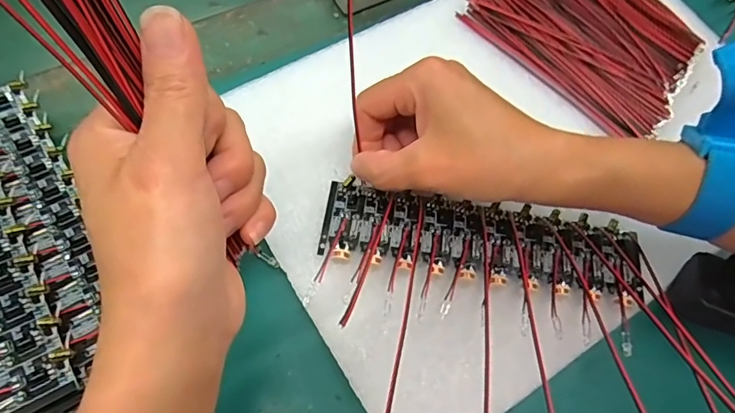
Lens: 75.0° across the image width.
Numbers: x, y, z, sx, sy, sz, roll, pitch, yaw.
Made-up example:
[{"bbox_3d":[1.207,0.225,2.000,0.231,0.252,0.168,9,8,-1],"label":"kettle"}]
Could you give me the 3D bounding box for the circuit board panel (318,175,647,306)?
[{"bbox_3d":[0.059,0.018,0.245,0.161,0.006,0.044,9,68,-1],"label":"circuit board panel"}]

